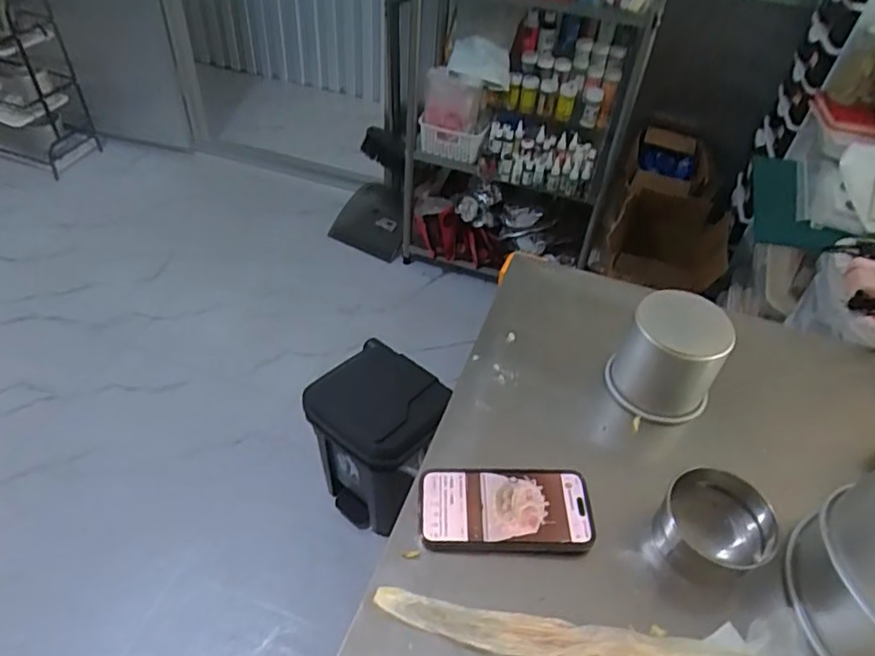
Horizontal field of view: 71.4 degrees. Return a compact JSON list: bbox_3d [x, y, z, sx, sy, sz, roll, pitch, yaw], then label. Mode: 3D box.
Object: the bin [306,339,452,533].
[{"bbox_3d":[-0.126,0.244,1.314,0.250,0.338,0.250,24,48,16],"label":"bin"}]

